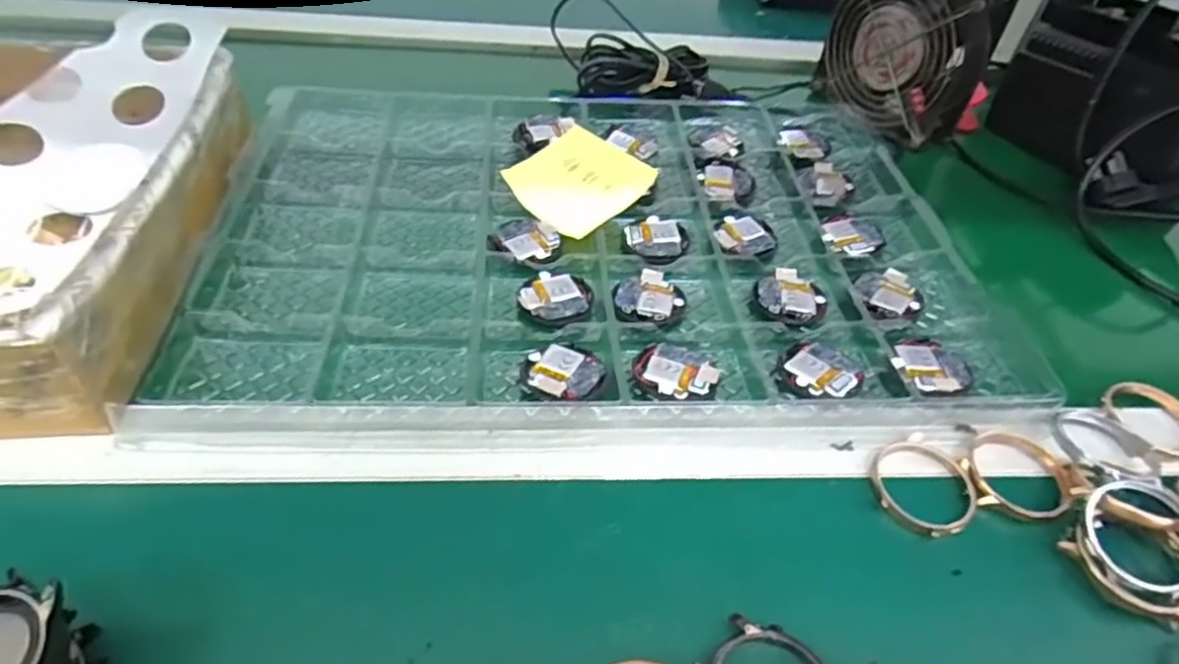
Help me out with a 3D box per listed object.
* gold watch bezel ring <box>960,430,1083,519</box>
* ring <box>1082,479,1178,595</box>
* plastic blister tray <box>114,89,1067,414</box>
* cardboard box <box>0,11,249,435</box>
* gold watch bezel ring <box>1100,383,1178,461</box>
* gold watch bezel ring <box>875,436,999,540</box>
[{"bbox_3d":[0.199,0.067,0.314,0.048,0.012,0.045,4,44,-4],"label":"gold watch bezel ring"},{"bbox_3d":[0.233,0.085,0.282,0.046,0.006,0.047,-3,59,5],"label":"ring"},{"bbox_3d":[0.005,-0.077,0.423,0.444,0.025,0.302,0,45,-8],"label":"plastic blister tray"},{"bbox_3d":[-0.308,-0.077,0.359,0.189,0.058,0.289,0,45,-8],"label":"cardboard box"},{"bbox_3d":[0.287,0.045,0.344,0.047,0.009,0.046,4,44,-4],"label":"gold watch bezel ring"},{"bbox_3d":[0.153,0.070,0.307,0.049,0.006,0.045,3,52,-4],"label":"gold watch bezel ring"}]

